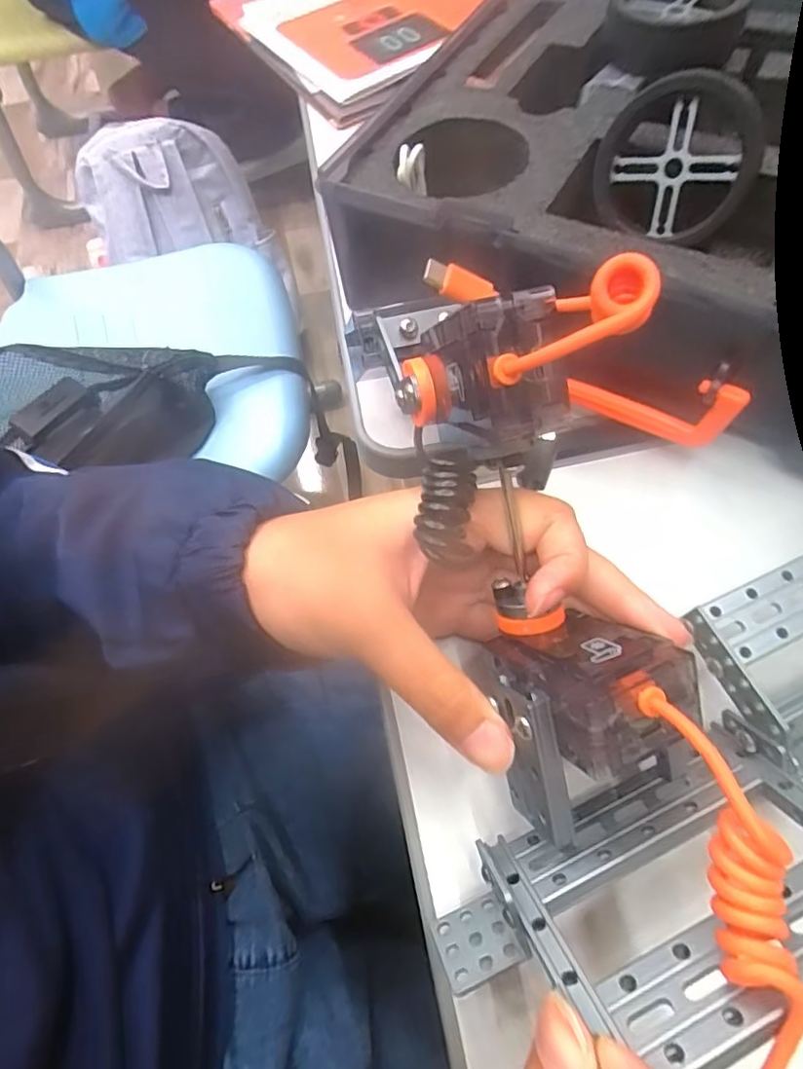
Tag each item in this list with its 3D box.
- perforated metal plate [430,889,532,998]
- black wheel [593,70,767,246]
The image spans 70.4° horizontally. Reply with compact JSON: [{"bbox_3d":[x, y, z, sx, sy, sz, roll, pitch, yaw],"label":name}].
[{"bbox_3d":[0.024,0.128,0.179,0.024,0.004,0.024,-22,20,-9],"label":"perforated metal plate"},{"bbox_3d":[0.120,-0.162,0.248,0.063,0.061,0.024,34,45,18],"label":"black wheel"}]

